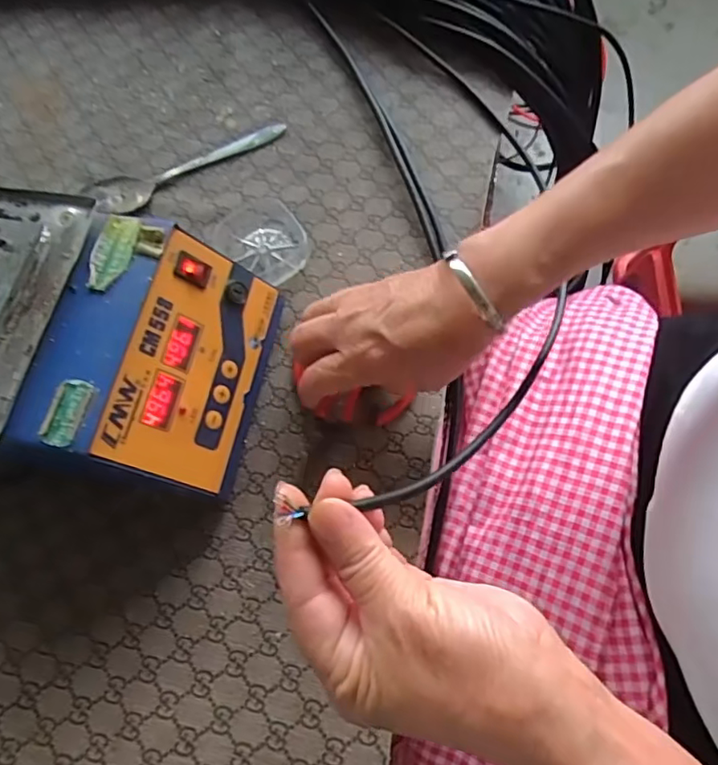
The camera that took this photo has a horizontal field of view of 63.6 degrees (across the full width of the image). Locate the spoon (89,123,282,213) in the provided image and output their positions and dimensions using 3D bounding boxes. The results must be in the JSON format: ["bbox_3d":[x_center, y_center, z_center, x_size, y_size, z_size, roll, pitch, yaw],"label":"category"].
[{"bbox_3d":[-0.122,-0.157,0.425,0.147,0.011,0.038,-21,72,-5],"label":"spoon"}]

